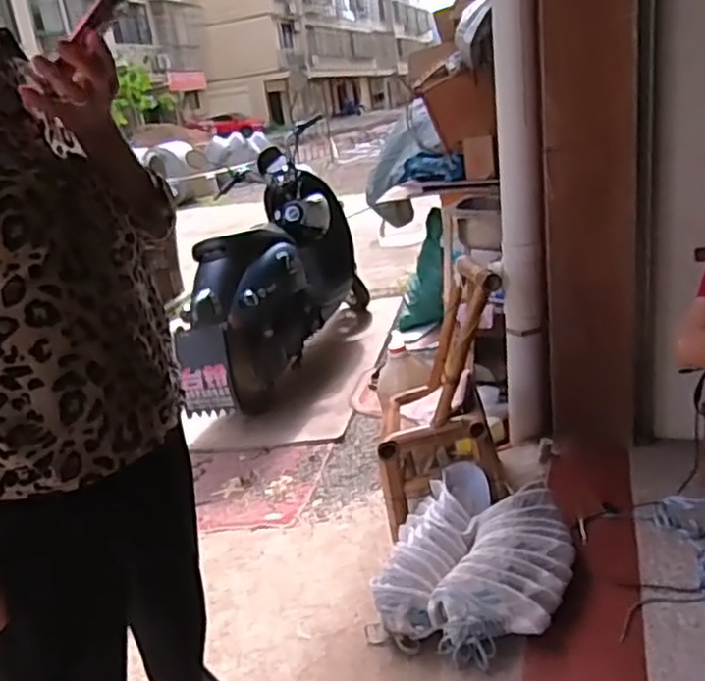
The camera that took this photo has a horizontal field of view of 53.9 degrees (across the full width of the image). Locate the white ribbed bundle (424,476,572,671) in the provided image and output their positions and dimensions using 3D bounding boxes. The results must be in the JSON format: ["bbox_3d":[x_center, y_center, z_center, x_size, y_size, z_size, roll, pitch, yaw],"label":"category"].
[{"bbox_3d":[0.337,0.454,1.464,0.239,0.111,0.463,13,42,34],"label":"white ribbed bundle"}]

